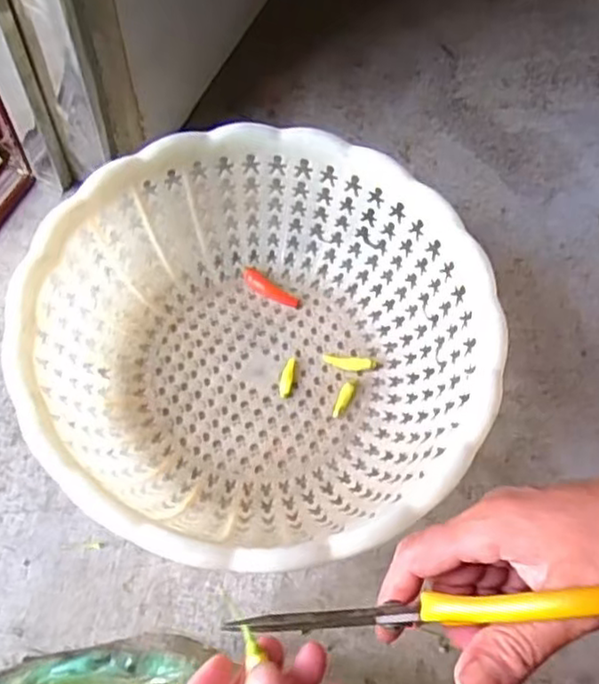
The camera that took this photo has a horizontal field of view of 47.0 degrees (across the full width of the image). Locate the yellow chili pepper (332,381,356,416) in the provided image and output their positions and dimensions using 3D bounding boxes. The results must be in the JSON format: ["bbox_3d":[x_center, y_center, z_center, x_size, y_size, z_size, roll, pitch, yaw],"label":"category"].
[{"bbox_3d":[0.037,0.047,0.569,0.011,0.007,0.034,22,63,7],"label":"yellow chili pepper"}]

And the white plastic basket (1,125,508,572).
[{"bbox_3d":[-0.030,0.004,0.532,0.327,0.113,0.329,2,63,-3],"label":"white plastic basket"}]

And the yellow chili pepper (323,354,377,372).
[{"bbox_3d":[0.042,0.018,0.584,0.044,0.009,0.012,10,63,2],"label":"yellow chili pepper"}]

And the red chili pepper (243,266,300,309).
[{"bbox_3d":[-0.026,-0.047,0.615,0.059,0.008,0.019,36,66,14],"label":"red chili pepper"}]

